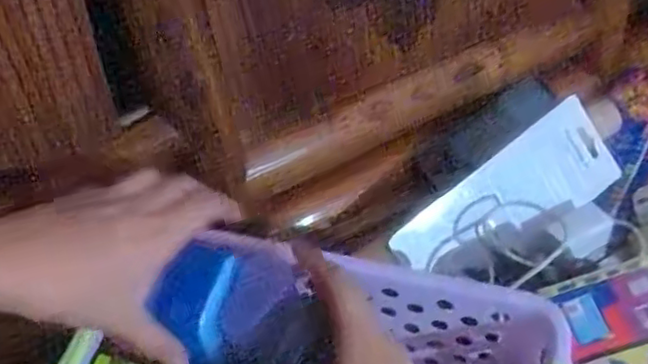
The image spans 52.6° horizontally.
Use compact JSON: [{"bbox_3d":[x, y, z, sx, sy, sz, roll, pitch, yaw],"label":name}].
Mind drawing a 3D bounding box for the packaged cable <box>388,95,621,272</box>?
[{"bbox_3d":[0.154,0.018,0.540,0.196,0.007,0.078,-36,94,-10],"label":"packaged cable"}]

